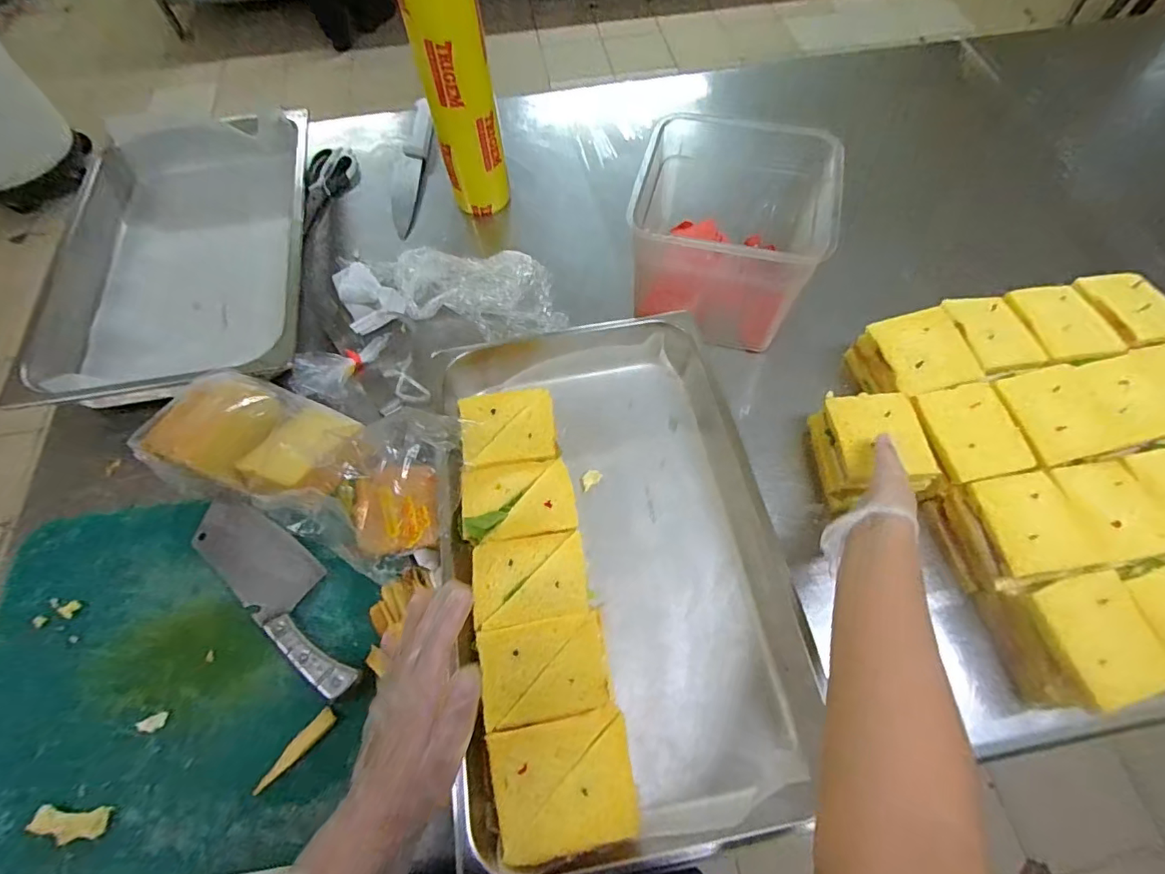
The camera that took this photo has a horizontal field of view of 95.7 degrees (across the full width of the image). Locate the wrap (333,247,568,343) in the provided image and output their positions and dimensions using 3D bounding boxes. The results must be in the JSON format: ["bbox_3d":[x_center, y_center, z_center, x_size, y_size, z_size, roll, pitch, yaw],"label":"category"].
[{"bbox_3d":[-0.178,-0.190,0.724,0.318,0.051,0.141,3,63,3],"label":"wrap"}]

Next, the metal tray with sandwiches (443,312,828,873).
[{"bbox_3d":[0.025,0.099,0.550,0.319,0.084,0.528,-10,63,-4],"label":"metal tray with sandwiches"}]

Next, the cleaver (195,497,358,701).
[{"bbox_3d":[-0.301,0.141,0.515,0.249,0.027,0.071,35,69,17],"label":"cleaver"}]

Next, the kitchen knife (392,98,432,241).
[{"bbox_3d":[-0.277,-0.442,0.858,0.049,0.026,0.290,3,63,3],"label":"kitchen knife"}]

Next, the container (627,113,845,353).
[{"bbox_3d":[0.181,-0.273,0.669,0.212,0.150,0.243,11,64,7],"label":"container"}]

